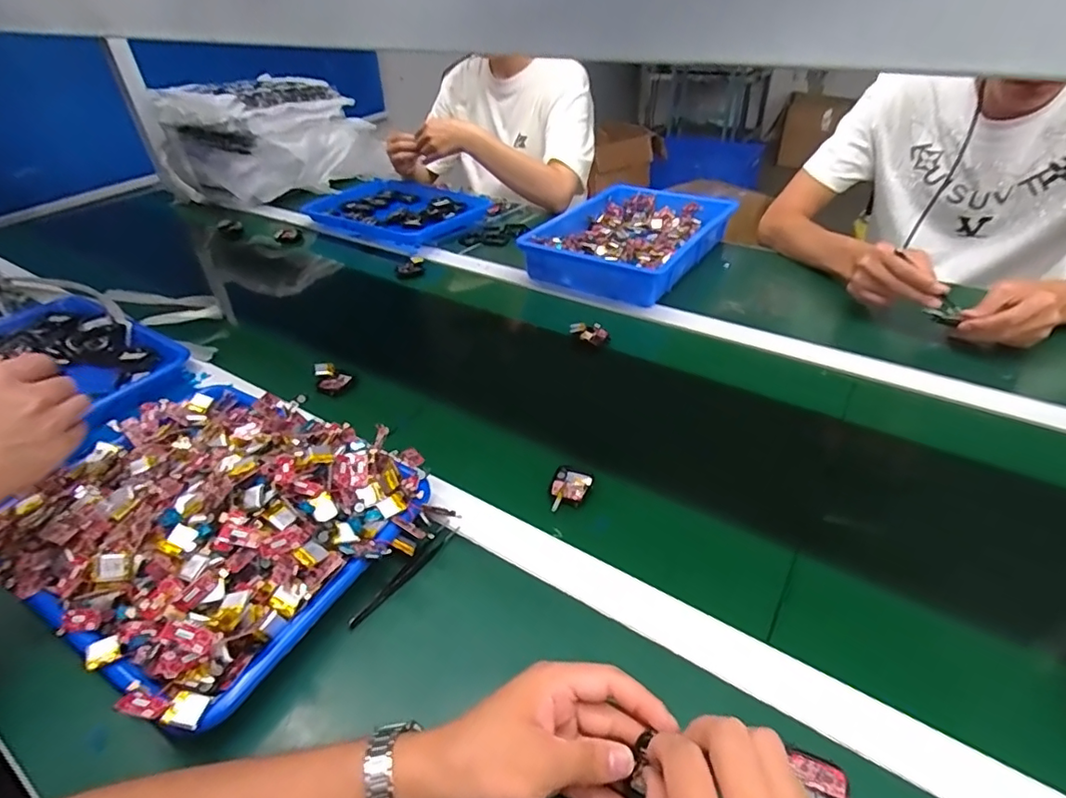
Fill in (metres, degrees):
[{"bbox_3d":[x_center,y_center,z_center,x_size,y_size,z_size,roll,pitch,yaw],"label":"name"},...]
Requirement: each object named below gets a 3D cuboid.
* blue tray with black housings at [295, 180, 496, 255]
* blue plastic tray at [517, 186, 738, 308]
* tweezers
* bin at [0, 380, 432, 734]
[{"bbox_3d":[-0.275,-0.391,1.129,0.361,0.038,0.248,23,46,30],"label":"blue tray with black housings"},{"bbox_3d":[0.172,-0.275,0.956,0.248,0.074,0.361,22,45,29],"label":"blue plastic tray"},{"bbox_3d":[-0.104,0.145,0.460,0.016,0.009,0.116,20,44,27],"label":"tweezers"},{"bbox_3d":[-0.287,0.085,0.469,0.335,0.056,0.260,16,42,23],"label":"bin"}]

